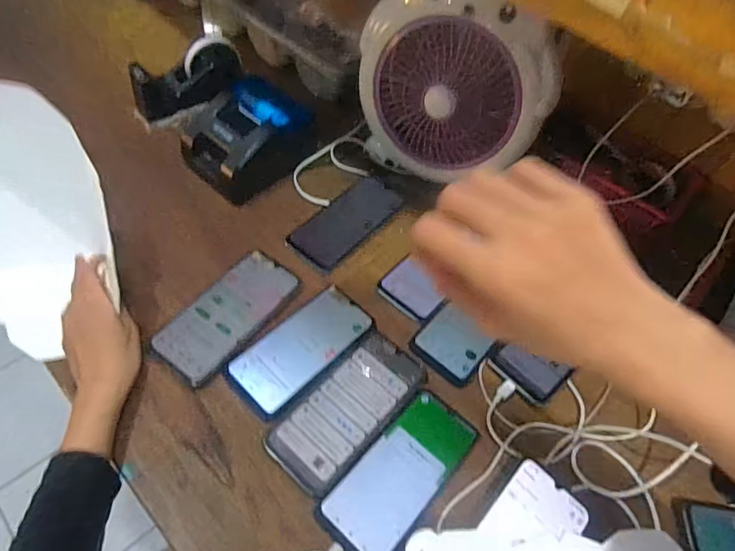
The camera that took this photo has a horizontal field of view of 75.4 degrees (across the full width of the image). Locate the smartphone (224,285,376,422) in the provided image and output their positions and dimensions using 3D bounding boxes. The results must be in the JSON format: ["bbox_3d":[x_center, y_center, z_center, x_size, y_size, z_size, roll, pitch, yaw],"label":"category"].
[{"bbox_3d":[-0.070,0.078,0.519,0.080,0.015,0.162,40,66,19],"label":"smartphone"}]

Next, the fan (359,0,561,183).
[{"bbox_3d":[0.098,-0.230,0.593,0.248,0.243,0.069,29,57,14],"label":"fan"}]

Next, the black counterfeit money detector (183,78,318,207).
[{"bbox_3d":[-0.158,-0.193,0.650,0.130,0.069,0.167,34,58,17],"label":"black counterfeit money detector"}]

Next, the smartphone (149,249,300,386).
[{"bbox_3d":[-0.156,0.041,0.533,0.082,0.017,0.165,33,63,16],"label":"smartphone"}]

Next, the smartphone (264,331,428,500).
[{"bbox_3d":[-0.017,0.132,0.480,0.083,0.008,0.169,38,65,18],"label":"smartphone"}]

